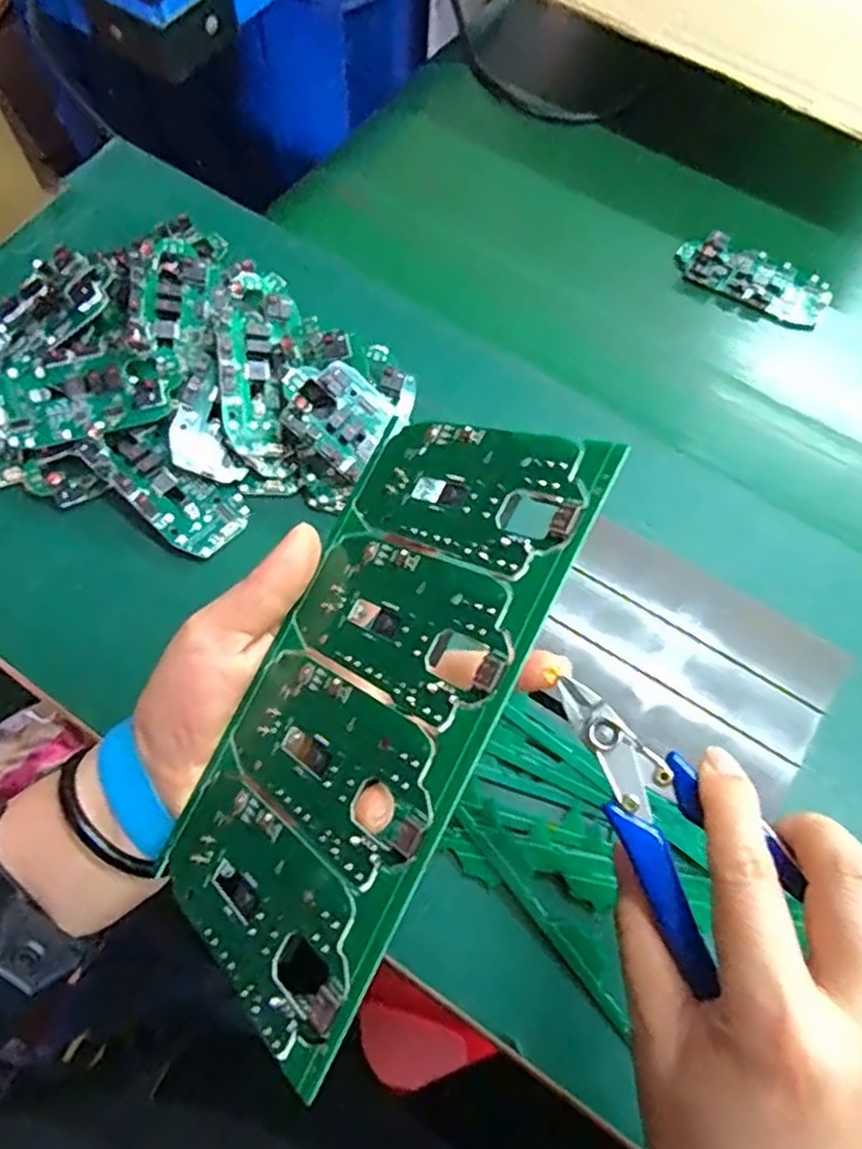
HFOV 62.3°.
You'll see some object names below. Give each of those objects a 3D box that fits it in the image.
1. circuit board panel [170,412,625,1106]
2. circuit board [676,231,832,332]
[{"bbox_3d":[-0.021,0.035,0.228,0.104,0.004,0.186,21,81,47],"label":"circuit board panel"},{"bbox_3d":[0.212,-0.196,0.467,0.099,0.011,0.046,30,70,9],"label":"circuit board"}]

